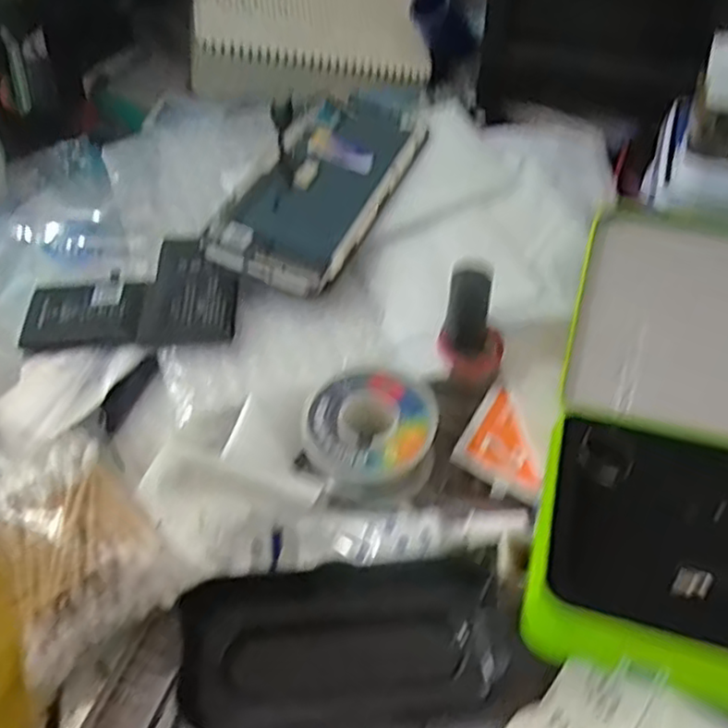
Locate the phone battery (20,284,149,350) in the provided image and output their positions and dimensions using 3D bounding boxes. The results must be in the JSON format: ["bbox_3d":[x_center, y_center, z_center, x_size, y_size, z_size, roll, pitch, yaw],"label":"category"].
[{"bbox_3d":[-0.126,-0.022,0.318,0.054,0.005,0.030,-4,67,4],"label":"phone battery"}]

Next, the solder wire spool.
[{"bbox_3d":[0.001,0.028,0.288,0.054,0.022,0.051,-1,47,1],"label":"solder wire spool"}]

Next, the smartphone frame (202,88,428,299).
[{"bbox_3d":[-0.015,-0.098,0.361,0.065,0.005,0.161,22,56,12],"label":"smartphone frame"}]

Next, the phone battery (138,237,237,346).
[{"bbox_3d":[-0.077,-0.033,0.318,0.041,0.005,0.053,3,67,6],"label":"phone battery"}]

